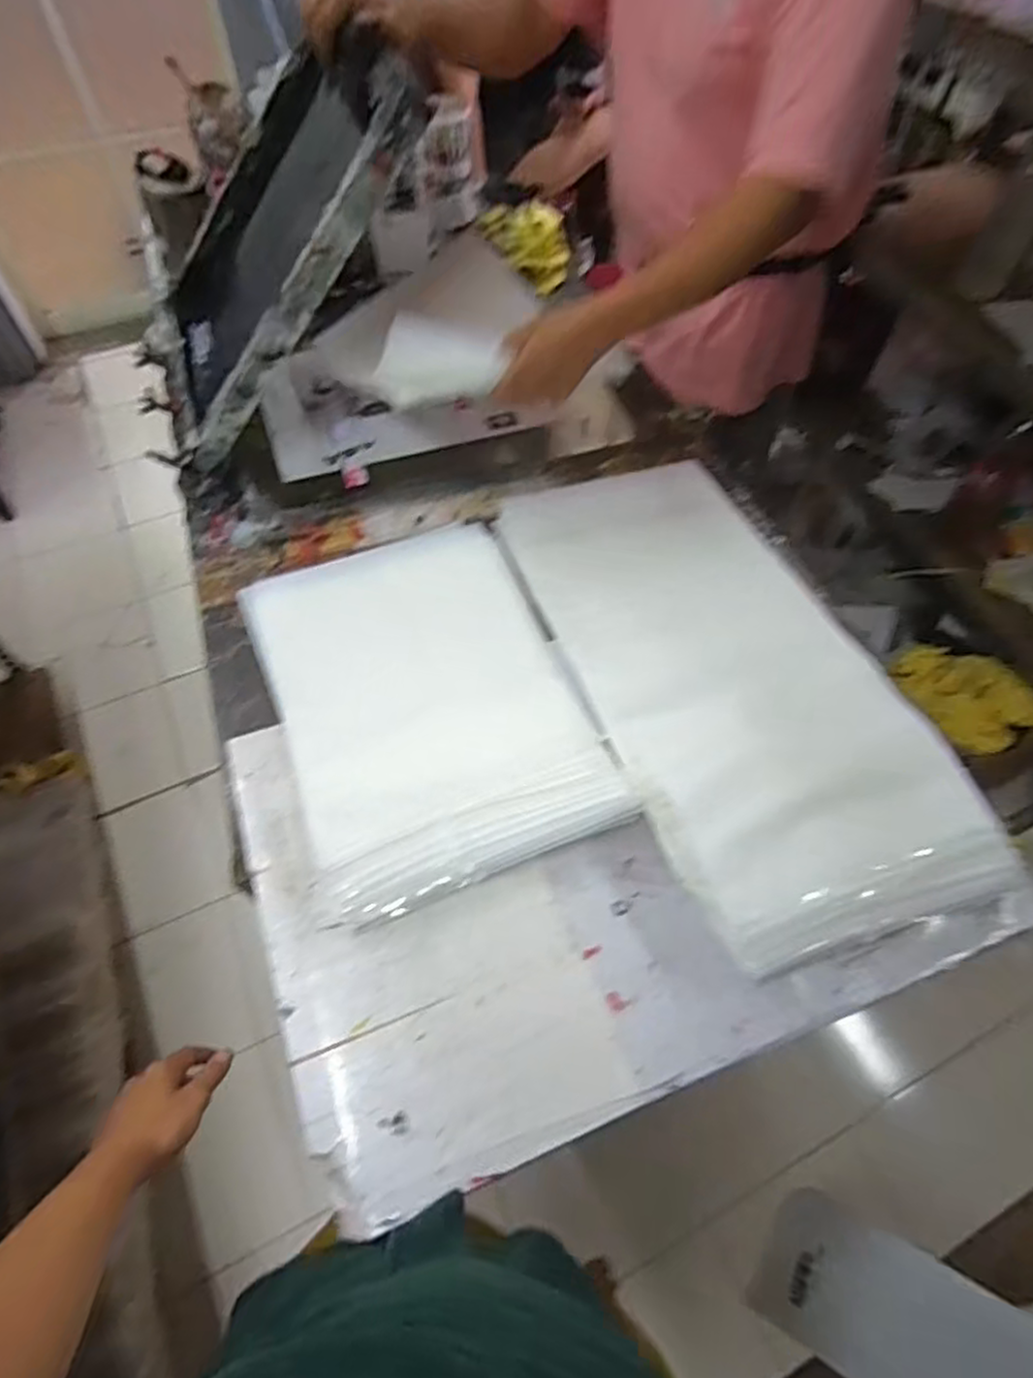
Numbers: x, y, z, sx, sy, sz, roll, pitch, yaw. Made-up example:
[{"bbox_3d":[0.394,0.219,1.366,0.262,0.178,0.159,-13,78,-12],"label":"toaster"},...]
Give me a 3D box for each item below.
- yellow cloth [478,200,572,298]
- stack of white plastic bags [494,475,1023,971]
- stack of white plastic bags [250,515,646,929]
[{"bbox_3d":[0.015,-0.799,1.238,0.148,0.078,0.196,-5,58,-4],"label":"yellow cloth"},{"bbox_3d":[0.221,-0.036,0.759,0.315,0.089,0.648,-20,60,-13],"label":"stack of white plastic bags"},{"bbox_3d":[-0.102,-0.002,0.750,0.302,0.044,0.437,-18,59,-12],"label":"stack of white plastic bags"}]

